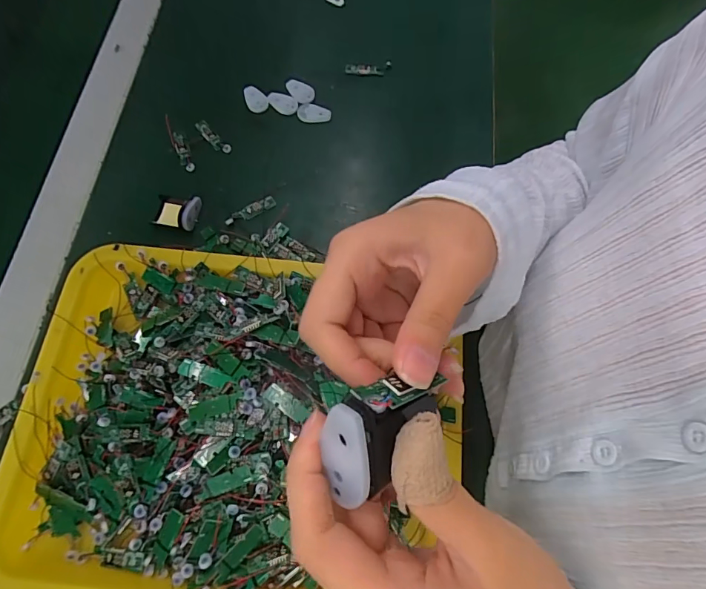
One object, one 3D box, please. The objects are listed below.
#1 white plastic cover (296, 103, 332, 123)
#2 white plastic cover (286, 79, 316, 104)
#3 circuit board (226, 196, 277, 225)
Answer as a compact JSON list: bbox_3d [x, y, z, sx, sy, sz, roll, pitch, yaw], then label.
[{"bbox_3d":[-0.042,-0.195,0.465,0.036,0.008,0.018,11,67,4],"label":"white plastic cover"},{"bbox_3d":[-0.060,-0.221,0.470,0.036,0.009,0.020,22,68,8],"label":"white plastic cover"},{"bbox_3d":[-0.100,-0.082,0.419,0.051,0.007,0.014,-29,70,-12],"label":"circuit board"}]

